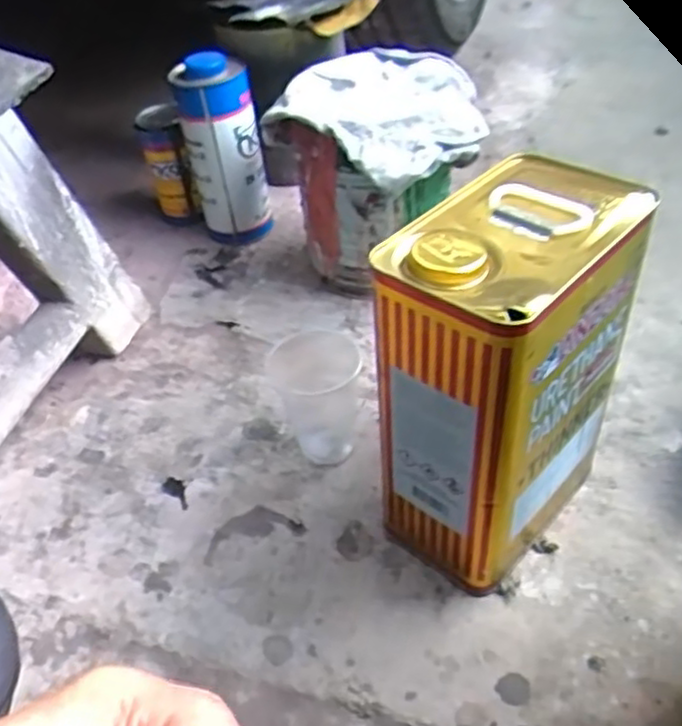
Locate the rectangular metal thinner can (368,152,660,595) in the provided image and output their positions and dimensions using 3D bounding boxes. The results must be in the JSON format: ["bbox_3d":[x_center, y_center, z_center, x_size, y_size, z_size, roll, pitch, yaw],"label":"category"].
[{"bbox_3d":[0.110,0.014,0.495,0.110,0.250,0.171,30,56,32],"label":"rectangular metal thinner can"}]

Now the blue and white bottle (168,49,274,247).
[{"bbox_3d":[-0.139,-0.249,0.860,0.088,0.208,0.091,-16,45,-8],"label":"blue and white bottle"}]

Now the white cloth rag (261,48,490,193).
[{"bbox_3d":[0.042,-0.257,0.717,0.185,0.038,0.220,-31,47,-24],"label":"white cloth rag"}]

